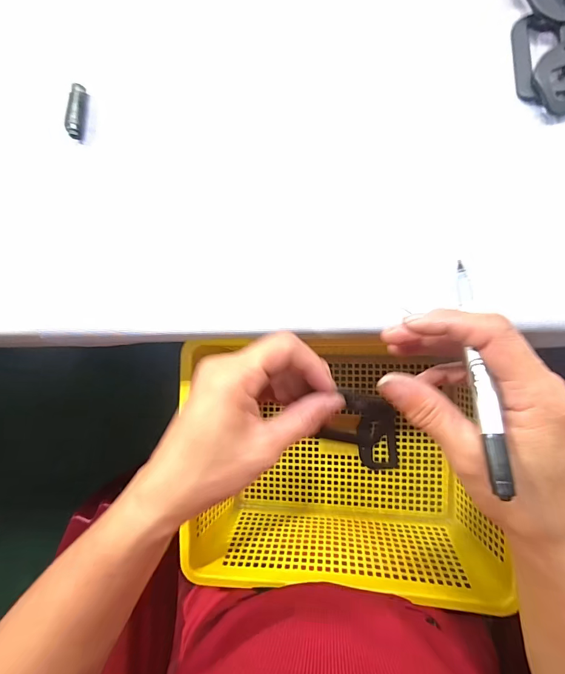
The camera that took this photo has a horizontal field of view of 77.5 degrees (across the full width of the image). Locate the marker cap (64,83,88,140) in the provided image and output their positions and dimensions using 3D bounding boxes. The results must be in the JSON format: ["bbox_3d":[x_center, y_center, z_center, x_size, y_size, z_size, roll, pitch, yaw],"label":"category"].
[{"bbox_3d":[-0.163,-0.176,0.276,0.012,0.012,0.040,8,89,6],"label":"marker cap"}]

